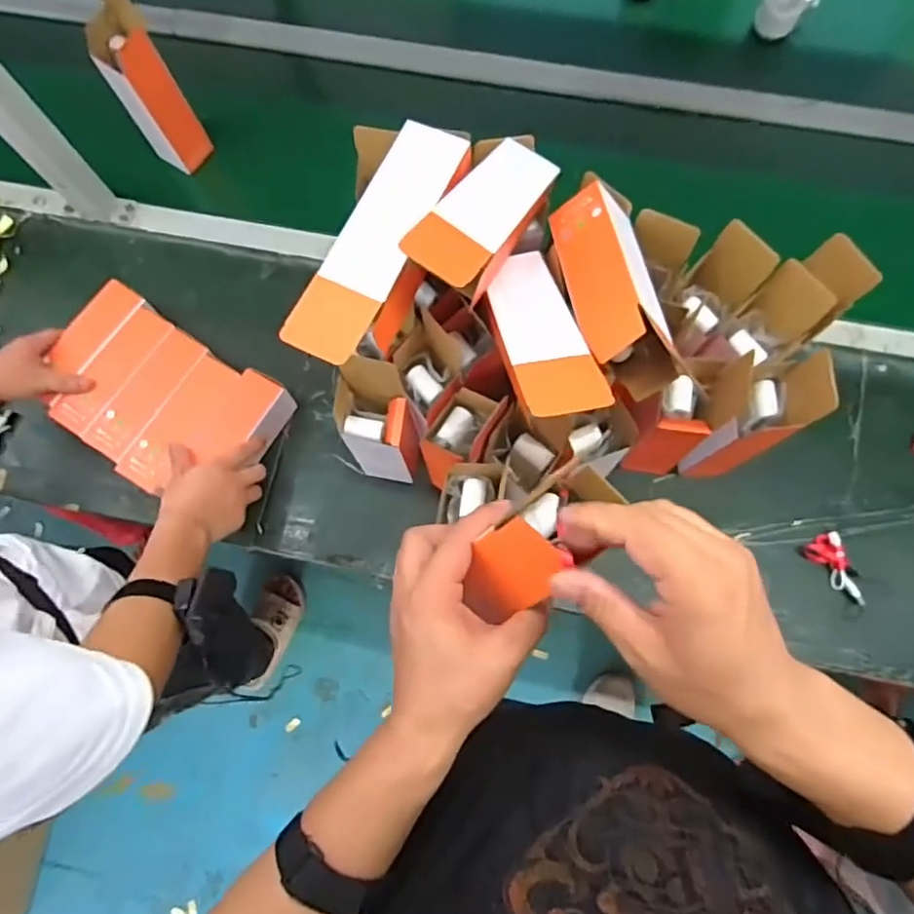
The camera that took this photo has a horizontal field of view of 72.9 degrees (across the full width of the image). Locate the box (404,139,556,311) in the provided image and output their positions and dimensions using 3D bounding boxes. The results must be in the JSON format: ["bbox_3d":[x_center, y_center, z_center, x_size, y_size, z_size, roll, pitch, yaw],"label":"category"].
[{"bbox_3d":[0.021,-0.205,0.575,0.064,0.081,0.241,27,49,8],"label":"box"}]

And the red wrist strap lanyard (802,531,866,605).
[{"bbox_3d":[0.461,0.134,0.741,0.045,0.009,0.086,-33,77,-6],"label":"red wrist strap lanyard"}]

